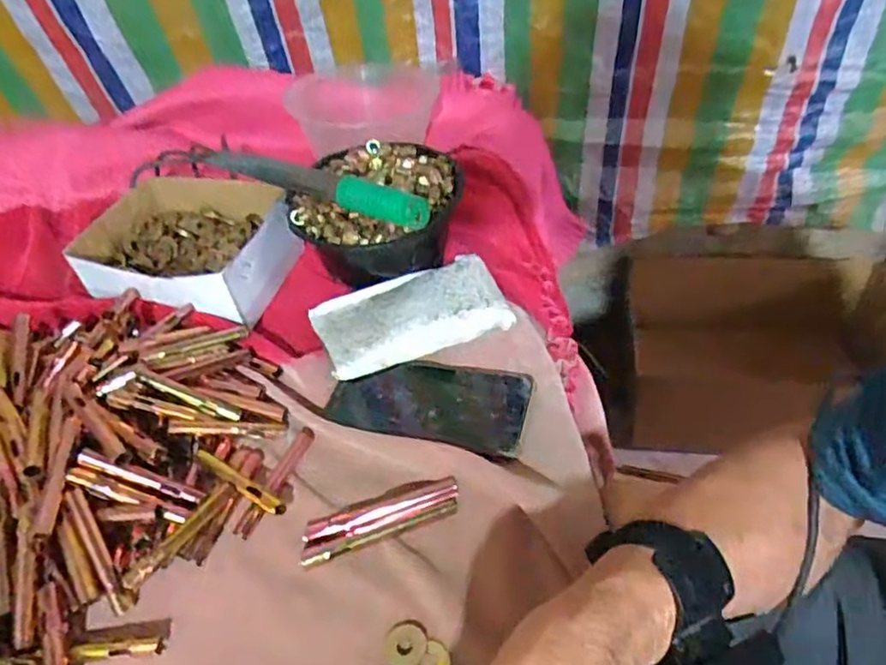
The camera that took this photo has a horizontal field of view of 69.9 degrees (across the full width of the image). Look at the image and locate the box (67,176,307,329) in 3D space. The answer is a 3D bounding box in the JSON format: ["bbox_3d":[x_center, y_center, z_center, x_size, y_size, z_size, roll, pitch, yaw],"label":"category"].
[{"bbox_3d":[-0.230,-0.086,0.603,0.190,0.059,0.162,10,46,16],"label":"box"}]

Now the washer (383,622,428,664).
[{"bbox_3d":[-0.022,0.180,0.366,0.024,0.004,0.025,-3,44,3],"label":"washer"}]

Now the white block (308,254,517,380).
[{"bbox_3d":[-0.027,-0.017,0.547,0.158,0.023,0.089,-16,45,-11],"label":"white block"}]

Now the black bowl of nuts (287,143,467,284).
[{"bbox_3d":[-0.059,-0.112,0.607,0.144,0.076,0.162,6,45,12],"label":"black bowl of nuts"}]

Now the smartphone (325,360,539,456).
[{"bbox_3d":[-0.009,0.049,0.498,0.151,0.016,0.070,10,46,15],"label":"smartphone"}]

